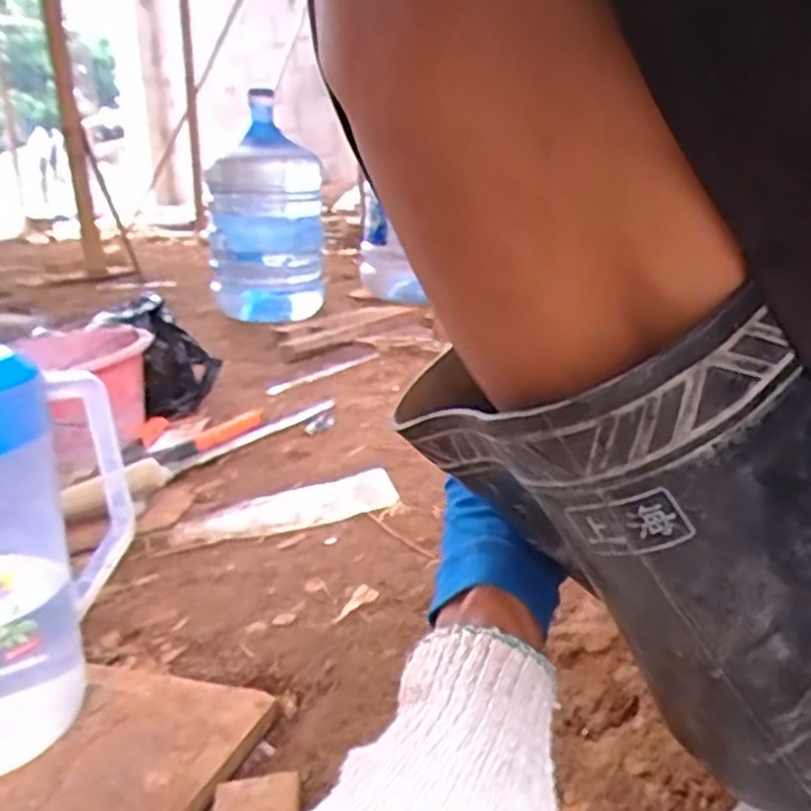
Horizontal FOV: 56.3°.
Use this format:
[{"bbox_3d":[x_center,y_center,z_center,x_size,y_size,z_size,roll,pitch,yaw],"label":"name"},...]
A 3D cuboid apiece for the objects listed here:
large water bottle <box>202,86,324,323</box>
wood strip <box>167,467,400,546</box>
[{"bbox_3d":[-0.305,-0.374,1.593,0.251,0.414,0.254,-10,20,-9],"label":"large water bottle"},{"bbox_3d":[-0.130,0.114,0.823,0.241,0.006,0.090,-13,20,-16],"label":"wood strip"}]

